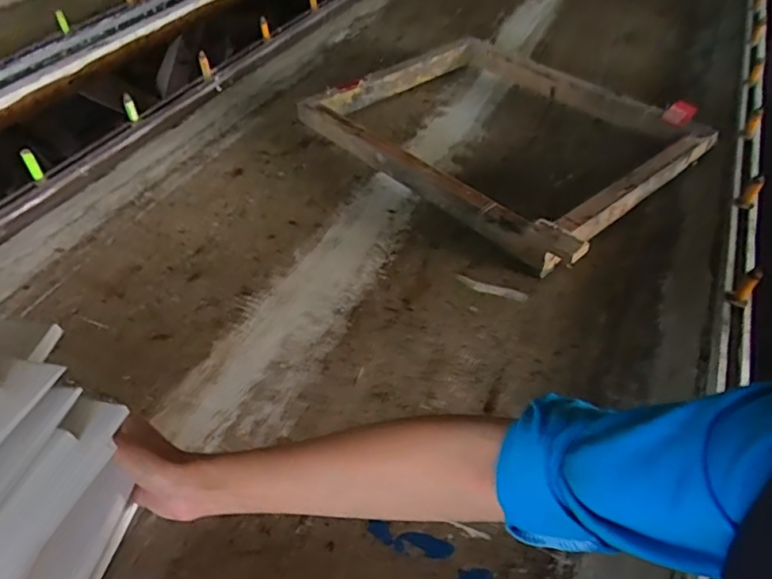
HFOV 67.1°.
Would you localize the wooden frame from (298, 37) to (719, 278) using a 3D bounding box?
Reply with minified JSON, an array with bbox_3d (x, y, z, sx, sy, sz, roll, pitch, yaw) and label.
[{"bbox_3d":[0.197,-0.259,0.929,0.463,0.066,0.532,-32,52,-28],"label":"wooden frame"}]

